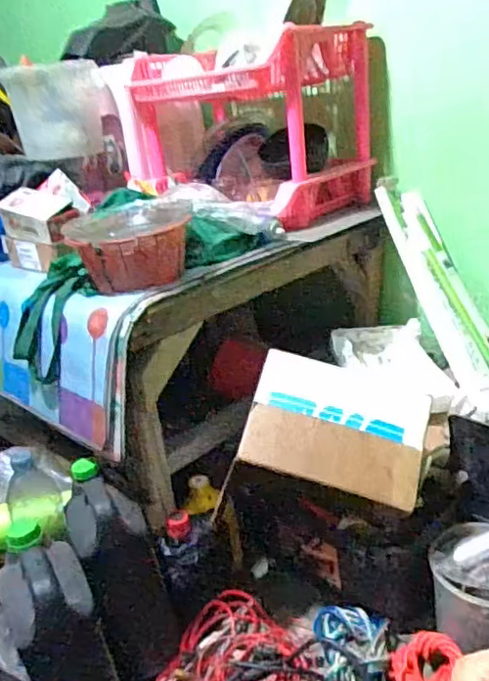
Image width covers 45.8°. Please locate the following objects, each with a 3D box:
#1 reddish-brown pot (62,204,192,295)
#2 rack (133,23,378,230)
[{"bbox_3d":[-0.188,-0.150,0.946,0.179,0.097,0.204,-15,24,-18],"label":"reddish-brown pot"},{"bbox_3d":[0.010,-0.462,1.278,0.464,0.334,0.341,16,31,43],"label":"rack"}]

